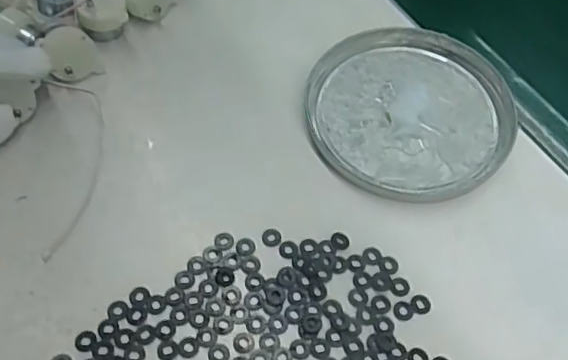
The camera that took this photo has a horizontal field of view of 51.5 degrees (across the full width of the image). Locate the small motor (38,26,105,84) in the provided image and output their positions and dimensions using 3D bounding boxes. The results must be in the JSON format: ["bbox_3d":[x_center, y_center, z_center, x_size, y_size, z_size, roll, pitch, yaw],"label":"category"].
[{"bbox_3d":[-0.137,-0.082,0.383,0.031,0.035,0.015,-20,18,-20],"label":"small motor"}]

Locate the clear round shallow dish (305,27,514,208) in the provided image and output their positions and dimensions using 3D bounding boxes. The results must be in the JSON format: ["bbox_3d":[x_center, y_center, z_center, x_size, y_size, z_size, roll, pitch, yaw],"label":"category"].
[{"bbox_3d":[0.081,-0.046,0.379,0.127,0.014,0.129,1,57,-2],"label":"clear round shallow dish"}]

